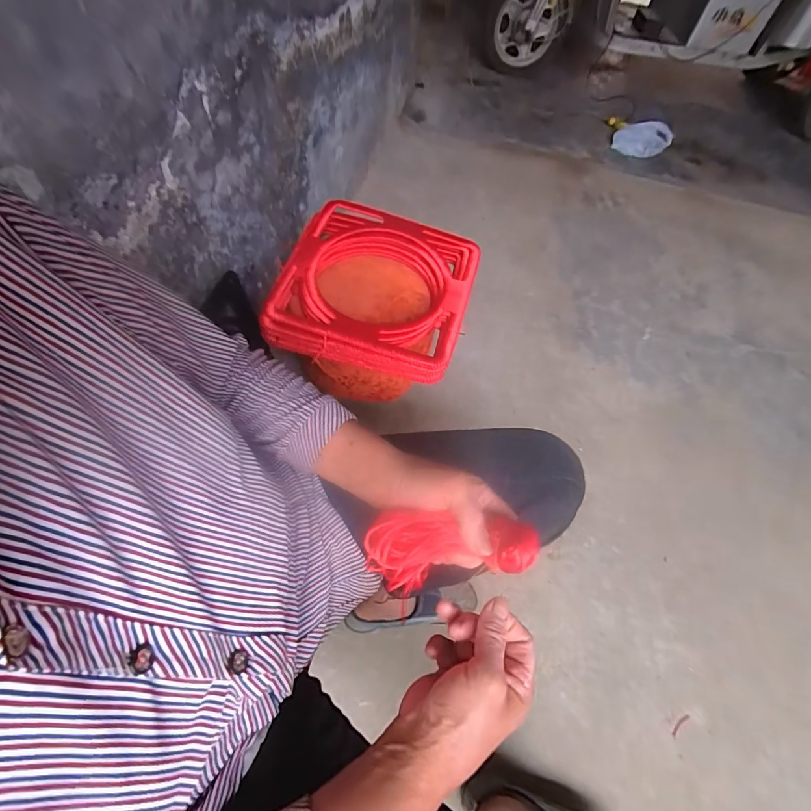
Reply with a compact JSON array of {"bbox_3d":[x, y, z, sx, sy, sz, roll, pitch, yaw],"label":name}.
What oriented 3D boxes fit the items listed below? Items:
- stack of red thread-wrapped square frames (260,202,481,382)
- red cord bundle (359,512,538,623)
[{"bbox_3d":[-0.050,-0.222,0.747,0.340,0.072,0.353,16,59,5],"label":"stack of red thread-wrapped square frames"},{"bbox_3d":[0.036,0.123,0.323,0.135,0.034,0.065,-5,58,12],"label":"red cord bundle"}]

